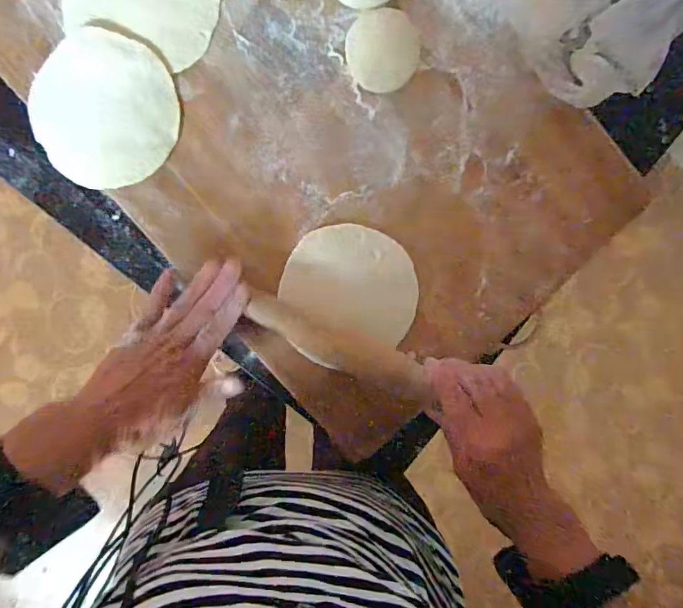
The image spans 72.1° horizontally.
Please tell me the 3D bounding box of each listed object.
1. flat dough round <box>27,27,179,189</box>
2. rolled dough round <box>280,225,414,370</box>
[{"bbox_3d":[-0.216,-0.174,0.426,0.131,0.009,0.129,0,93,-3],"label":"flat dough round"},{"bbox_3d":[0.008,-0.012,0.443,0.123,0.007,0.121,-15,96,-2],"label":"rolled dough round"}]

